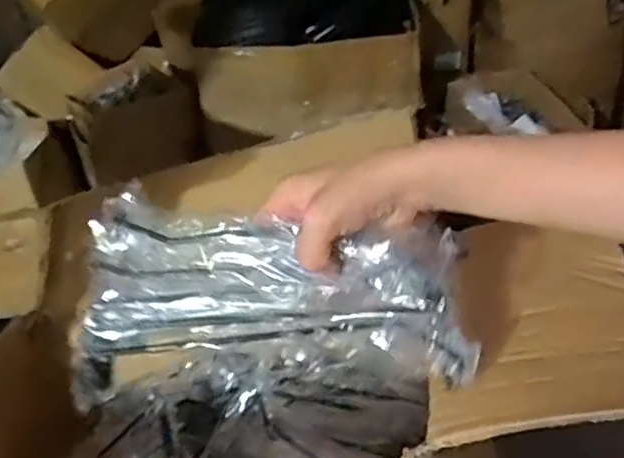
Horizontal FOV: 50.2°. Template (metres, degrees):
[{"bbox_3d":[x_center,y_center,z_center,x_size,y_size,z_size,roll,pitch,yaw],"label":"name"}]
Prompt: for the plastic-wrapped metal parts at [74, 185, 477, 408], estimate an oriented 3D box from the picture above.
[{"bbox_3d":[-0.032,0.044,0.483,0.289,0.099,0.136,5,38,5],"label":"plastic-wrapped metal parts"}]

